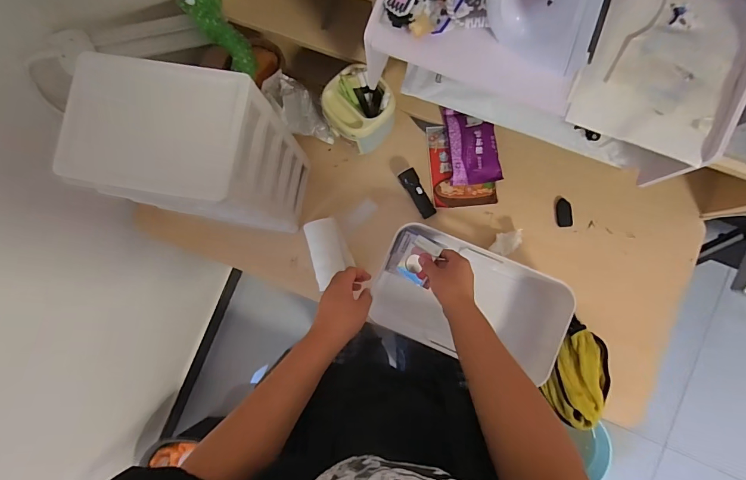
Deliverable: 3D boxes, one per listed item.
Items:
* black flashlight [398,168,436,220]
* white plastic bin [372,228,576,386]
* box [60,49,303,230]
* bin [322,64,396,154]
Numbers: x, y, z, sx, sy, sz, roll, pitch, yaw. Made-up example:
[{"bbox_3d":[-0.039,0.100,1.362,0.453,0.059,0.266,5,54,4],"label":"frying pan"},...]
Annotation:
[{"bbox_3d":[0.081,-0.082,0.678,0.030,0.022,0.091,-27,86,2],"label":"black flashlight"},{"bbox_3d":[0.157,0.104,0.630,0.302,0.084,0.184,20,88,4],"label":"white plastic bin"},{"bbox_3d":[-0.232,-0.110,0.539,0.199,0.303,0.149,7,87,4],"label":"box"},{"bbox_3d":[-0.025,-0.215,0.640,0.101,0.123,0.102,0,87,3],"label":"bin"}]

